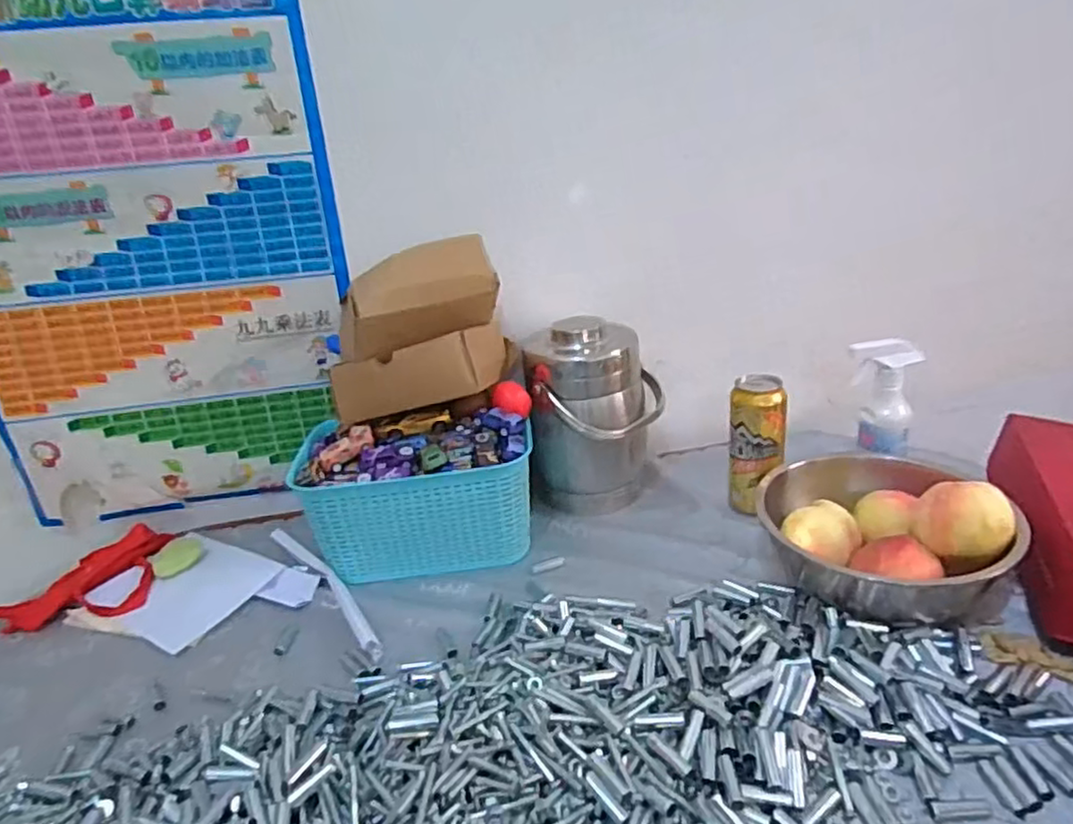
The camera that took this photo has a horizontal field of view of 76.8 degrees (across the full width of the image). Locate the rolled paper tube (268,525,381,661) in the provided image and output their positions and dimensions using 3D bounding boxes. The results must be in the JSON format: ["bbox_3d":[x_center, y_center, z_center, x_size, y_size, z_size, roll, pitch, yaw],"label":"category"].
[{"bbox_3d":[-0.247,0.196,0.788,0.028,0.021,0.297,-21,27,-32],"label":"rolled paper tube"}]

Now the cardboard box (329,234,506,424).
[{"bbox_3d":[-0.142,-0.103,0.795,0.188,0.174,0.128,-4,23,4],"label":"cardboard box"}]

